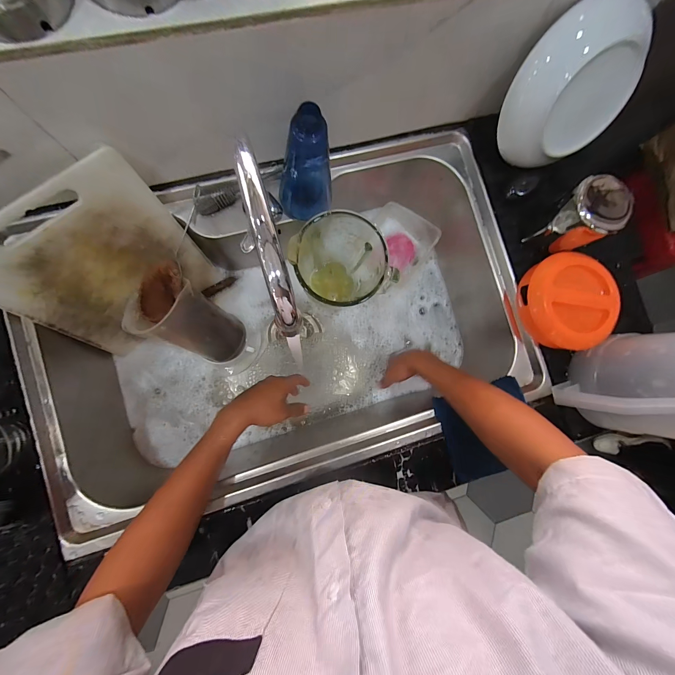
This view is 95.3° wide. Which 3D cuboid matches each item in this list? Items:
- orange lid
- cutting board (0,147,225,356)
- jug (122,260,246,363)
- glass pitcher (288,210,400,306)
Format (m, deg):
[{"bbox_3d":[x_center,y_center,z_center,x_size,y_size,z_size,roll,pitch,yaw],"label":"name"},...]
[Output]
[{"bbox_3d":[0.370,-0.057,0.495,0.140,0.046,0.151,-2,86,-7],"label":"orange lid"},{"bbox_3d":[-0.346,-0.099,0.478,0.245,0.280,0.015,-42,67,-9],"label":"cutting board"},{"bbox_3d":[-0.262,-0.026,0.562,0.102,0.184,0.140,35,91,32],"label":"jug"},{"bbox_3d":[-0.004,-0.119,0.562,0.142,0.189,0.140,-38,90,-8],"label":"glass pitcher"}]

